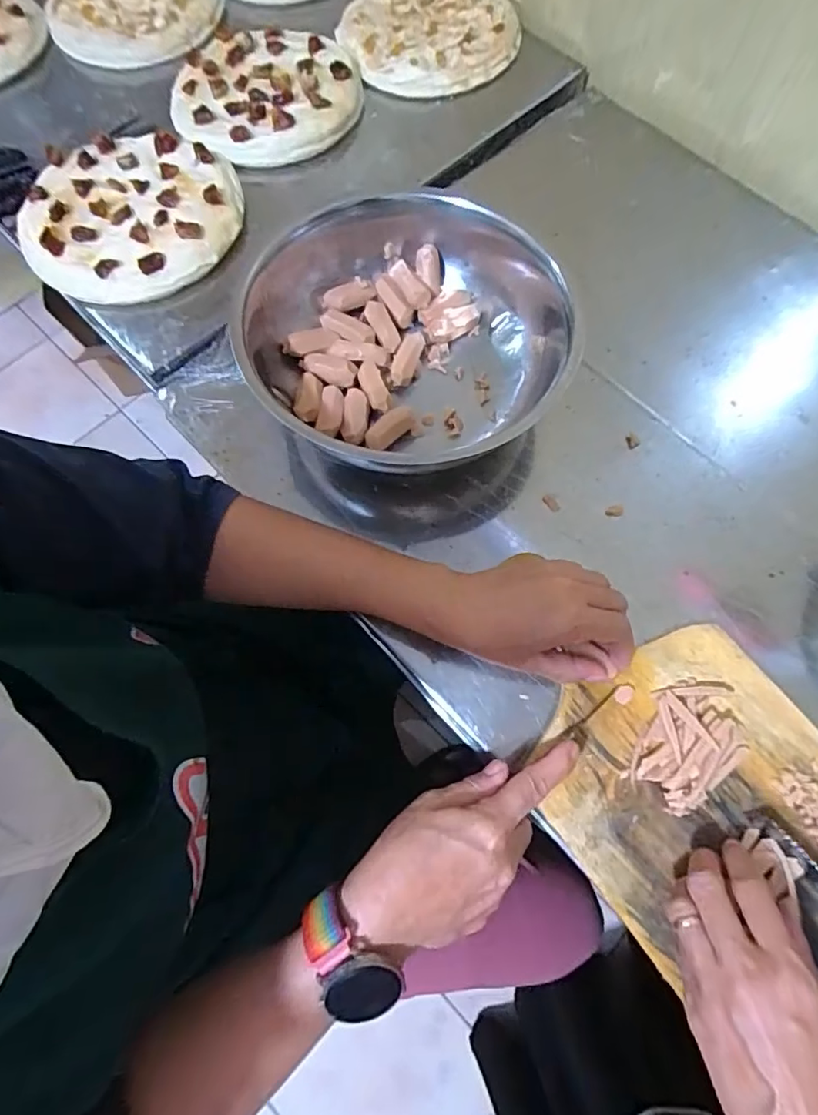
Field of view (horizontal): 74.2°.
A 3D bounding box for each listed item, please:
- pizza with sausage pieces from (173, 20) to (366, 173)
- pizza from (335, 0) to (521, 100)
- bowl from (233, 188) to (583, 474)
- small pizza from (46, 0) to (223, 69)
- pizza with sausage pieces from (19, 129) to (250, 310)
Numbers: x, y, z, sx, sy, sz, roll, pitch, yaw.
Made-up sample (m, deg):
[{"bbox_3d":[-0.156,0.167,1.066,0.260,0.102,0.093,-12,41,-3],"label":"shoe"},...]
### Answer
[{"bbox_3d":[-0.151,-0.490,0.570,0.192,0.028,0.178,0,71,0],"label":"pizza with sausage pieces"},{"bbox_3d":[0.023,-0.588,0.604,0.184,0.030,0.175,0,71,0],"label":"pizza"},{"bbox_3d":[-0.016,-0.191,0.449,0.245,0.082,0.254,0,71,0],"label":"bowl"},{"bbox_3d":[-0.318,-0.653,0.646,0.223,0.037,0.179,23,73,8],"label":"small pizza"},{"bbox_3d":[-0.259,-0.329,0.513,0.188,0.027,0.192,0,71,0],"label":"pizza with sausage pieces"}]

